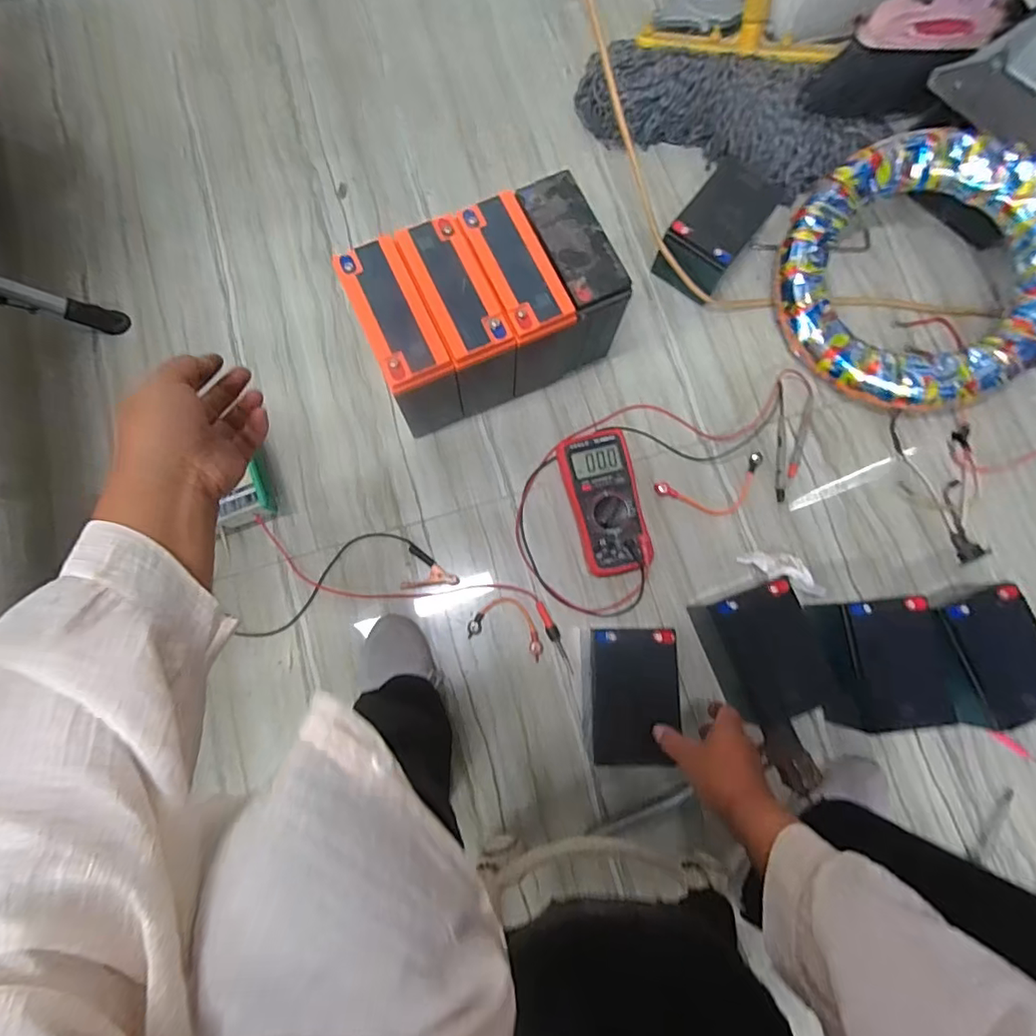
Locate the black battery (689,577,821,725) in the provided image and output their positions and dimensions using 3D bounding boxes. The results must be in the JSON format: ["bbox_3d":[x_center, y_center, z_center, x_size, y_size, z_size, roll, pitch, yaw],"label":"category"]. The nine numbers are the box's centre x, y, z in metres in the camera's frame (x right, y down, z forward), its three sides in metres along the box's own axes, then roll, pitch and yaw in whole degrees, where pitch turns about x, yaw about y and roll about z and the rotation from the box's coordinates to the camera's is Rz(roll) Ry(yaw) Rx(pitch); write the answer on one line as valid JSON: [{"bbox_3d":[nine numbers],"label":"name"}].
[{"bbox_3d":[0.311,0.174,0.694,0.110,0.114,0.165,-20,79,-5],"label":"black battery"}]

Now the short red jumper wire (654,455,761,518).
[{"bbox_3d":[0.286,-0.039,0.782,0.166,0.028,0.072,-17,79,-5],"label":"short red jumper wire"}]

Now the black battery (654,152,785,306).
[{"bbox_3d":[0.298,-0.432,0.823,0.106,0.112,0.157,37,80,6],"label":"black battery"}]

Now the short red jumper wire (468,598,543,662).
[{"bbox_3d":[-0.011,0.149,0.747,0.106,0.006,0.069,19,78,3],"label":"short red jumper wire"}]

